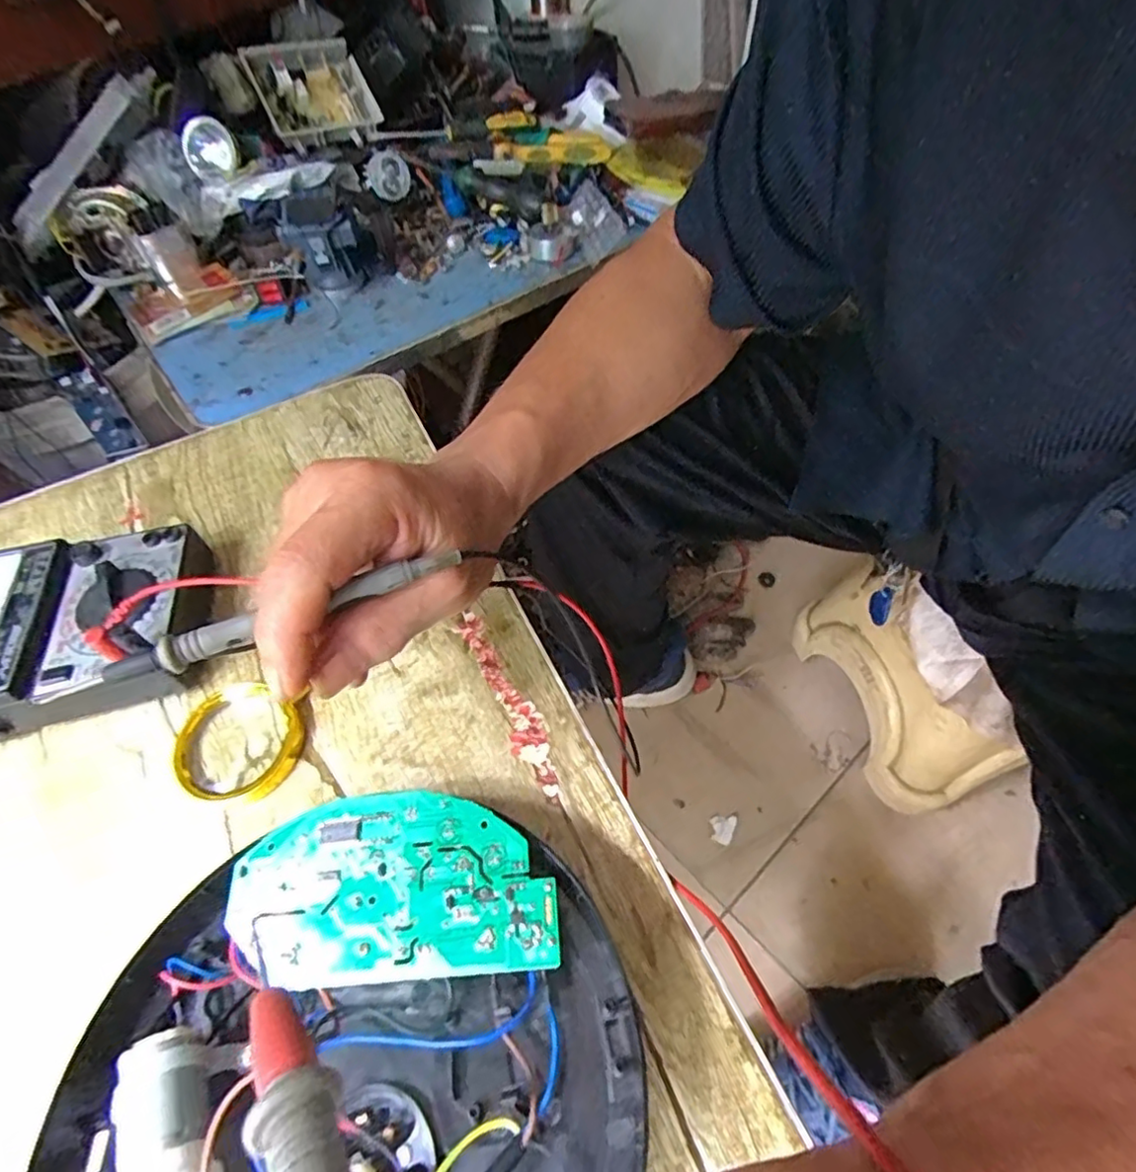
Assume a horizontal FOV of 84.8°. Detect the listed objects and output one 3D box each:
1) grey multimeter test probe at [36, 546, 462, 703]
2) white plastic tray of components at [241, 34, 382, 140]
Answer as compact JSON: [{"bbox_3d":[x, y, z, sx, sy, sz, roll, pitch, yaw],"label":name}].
[{"bbox_3d":[-0.110,0.013,0.228,0.143,0.010,0.007,-21,55,-16],"label":"grey multimeter test probe"},{"bbox_3d":[-0.290,-0.574,0.711,0.128,0.023,0.109,-29,98,-25],"label":"white plastic tray of components"}]

